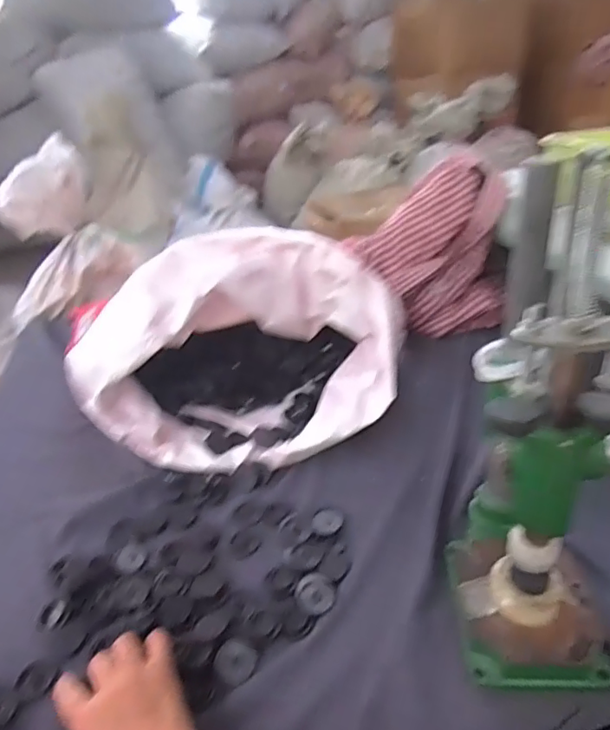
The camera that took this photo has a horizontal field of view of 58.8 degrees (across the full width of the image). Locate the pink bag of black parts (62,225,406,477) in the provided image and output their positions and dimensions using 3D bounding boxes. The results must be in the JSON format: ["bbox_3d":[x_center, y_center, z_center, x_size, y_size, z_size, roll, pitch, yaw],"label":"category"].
[{"bbox_3d":[-0.088,-0.029,0.729,0.414,0.251,0.258,-11,32,-8],"label":"pink bag of black parts"}]

